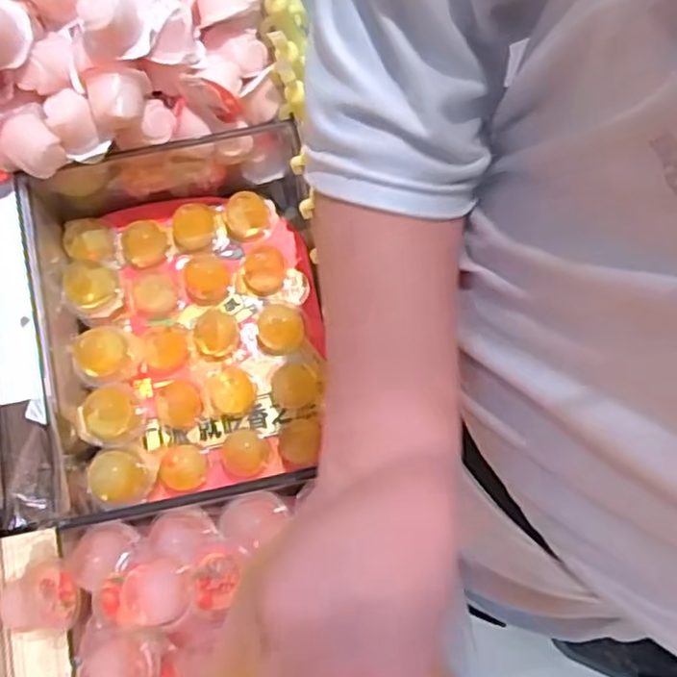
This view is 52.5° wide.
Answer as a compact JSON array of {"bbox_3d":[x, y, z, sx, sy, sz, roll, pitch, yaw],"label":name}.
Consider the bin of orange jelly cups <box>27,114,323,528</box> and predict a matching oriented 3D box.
[{"bbox_3d":[-0.142,-0.016,0.616,0.246,0.109,0.294,-10,77,-4],"label":"bin of orange jelly cups"}]

